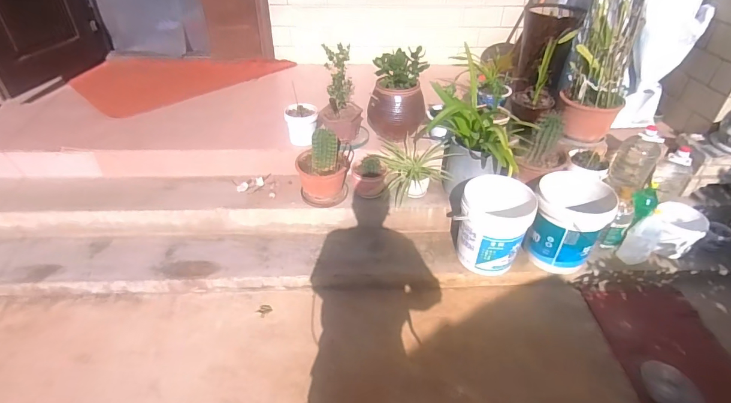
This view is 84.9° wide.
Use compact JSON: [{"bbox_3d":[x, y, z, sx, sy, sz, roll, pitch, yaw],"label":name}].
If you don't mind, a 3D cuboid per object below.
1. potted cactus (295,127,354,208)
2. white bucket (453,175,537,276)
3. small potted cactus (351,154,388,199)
[{"bbox_3d":[-0.193,-0.182,1.884,0.249,0.378,0.249,-2,37,-4],"label":"potted cactus"},{"bbox_3d":[0.551,0.105,1.737,0.280,0.344,0.280,1,37,0],"label":"white bucket"},{"bbox_3d":[0.018,-0.124,1.899,0.170,0.146,0.156,1,37,1],"label":"small potted cactus"}]

